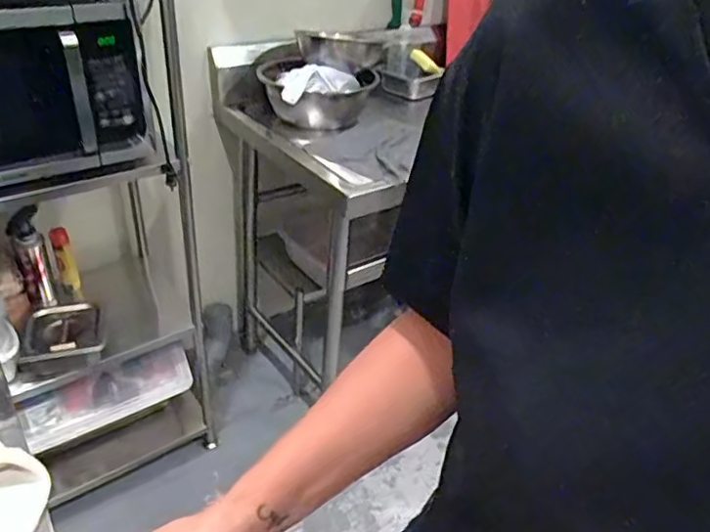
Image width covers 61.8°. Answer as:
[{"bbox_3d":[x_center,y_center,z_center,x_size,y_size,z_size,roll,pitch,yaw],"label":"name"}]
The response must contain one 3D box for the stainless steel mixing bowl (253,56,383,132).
[{"bbox_3d":[-0.087,-0.423,1.440,0.275,0.124,0.216,-13,38,-24],"label":"stainless steel mixing bowl"}]

